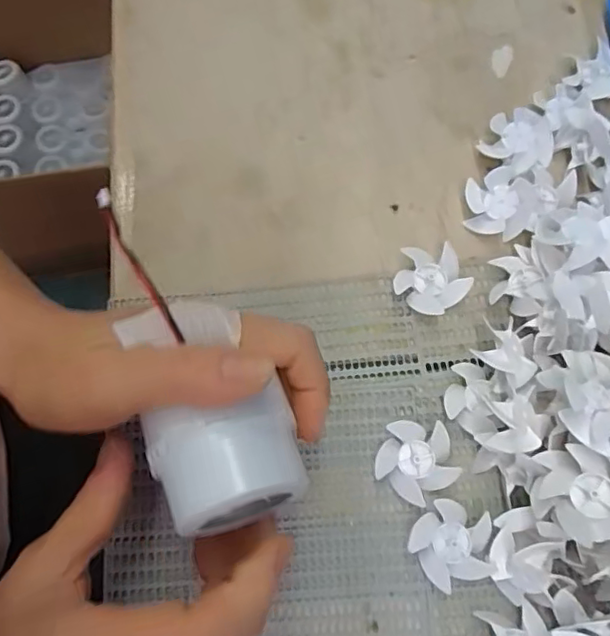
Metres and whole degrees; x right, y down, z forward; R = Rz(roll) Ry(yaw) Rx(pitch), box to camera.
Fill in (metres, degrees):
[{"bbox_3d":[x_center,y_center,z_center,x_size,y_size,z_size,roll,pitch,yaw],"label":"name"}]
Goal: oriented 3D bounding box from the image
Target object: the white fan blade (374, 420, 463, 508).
[{"bbox_3d":[0.055,0.070,0.287,0.037,0.016,0.038,0,76,-1],"label":"white fan blade"}]

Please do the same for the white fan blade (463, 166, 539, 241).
[{"bbox_3d":[0.107,-0.063,0.321,0.037,0.018,0.033,16,77,3],"label":"white fan blade"}]

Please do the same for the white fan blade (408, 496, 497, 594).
[{"bbox_3d":[0.071,0.109,0.279,0.039,0.015,0.038,0,76,-1],"label":"white fan blade"}]

